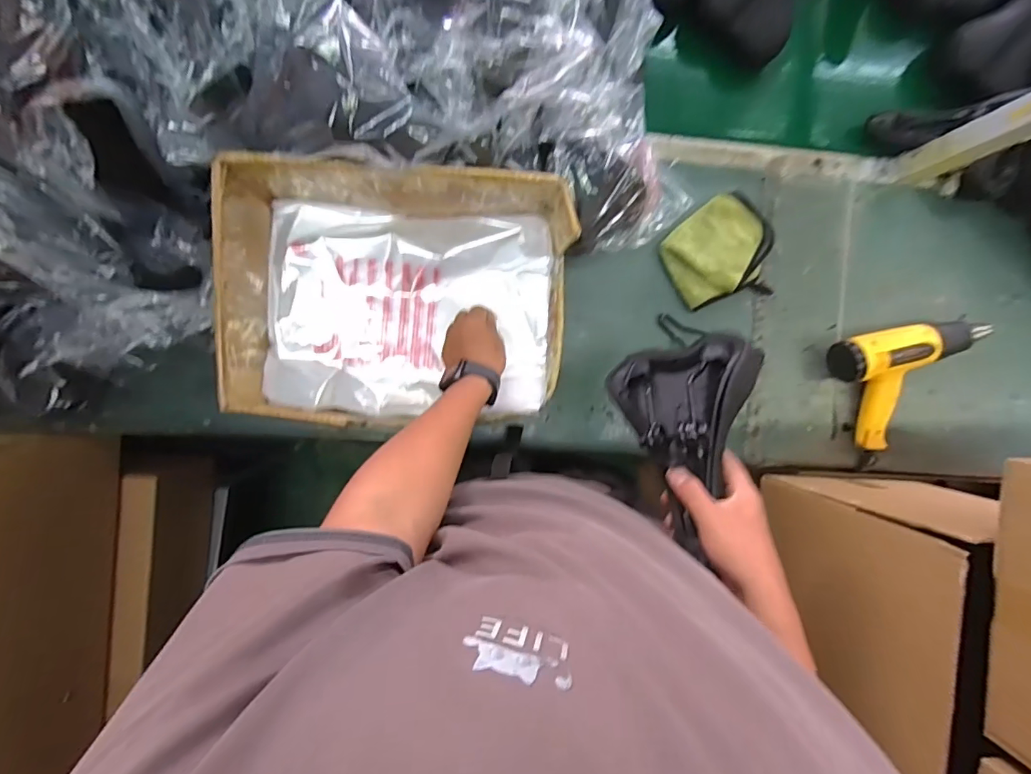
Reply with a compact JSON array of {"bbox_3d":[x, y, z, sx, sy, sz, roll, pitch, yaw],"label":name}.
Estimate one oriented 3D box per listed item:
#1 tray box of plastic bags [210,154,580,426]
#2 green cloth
[{"bbox_3d":[-0.140,-0.110,0.655,0.417,0.170,0.297,2,93,-5],"label":"tray box of plastic bags"},{"bbox_3d":[0.340,-0.223,0.812,0.178,0.019,0.165,-24,95,-3],"label":"green cloth"}]

